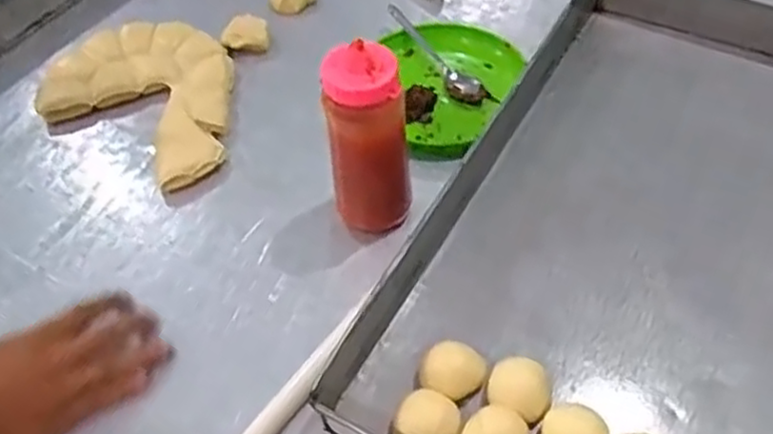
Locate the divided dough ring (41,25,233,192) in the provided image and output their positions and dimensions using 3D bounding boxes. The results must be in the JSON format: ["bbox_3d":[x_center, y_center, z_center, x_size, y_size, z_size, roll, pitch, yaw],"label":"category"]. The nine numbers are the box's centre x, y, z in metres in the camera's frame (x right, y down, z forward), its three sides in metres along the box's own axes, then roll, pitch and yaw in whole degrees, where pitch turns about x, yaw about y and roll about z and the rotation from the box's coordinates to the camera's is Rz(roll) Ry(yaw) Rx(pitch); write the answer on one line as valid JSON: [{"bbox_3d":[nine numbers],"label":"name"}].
[{"bbox_3d":[-0.254,-0.138,0.780,0.250,0.023,0.179,26,59,20],"label":"divided dough ring"}]

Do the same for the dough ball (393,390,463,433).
[{"bbox_3d":[0.031,0.154,0.537,0.046,0.040,0.046,-1,53,2],"label":"dough ball"}]

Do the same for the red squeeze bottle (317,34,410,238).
[{"bbox_3d":[-0.016,-0.058,0.614,0.069,0.182,0.054,-7,53,-3],"label":"red squeeze bottle"}]

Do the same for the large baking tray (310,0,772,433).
[{"bbox_3d":[0.251,-0.004,0.628,0.368,0.062,0.610,23,57,18],"label":"large baking tray"}]

